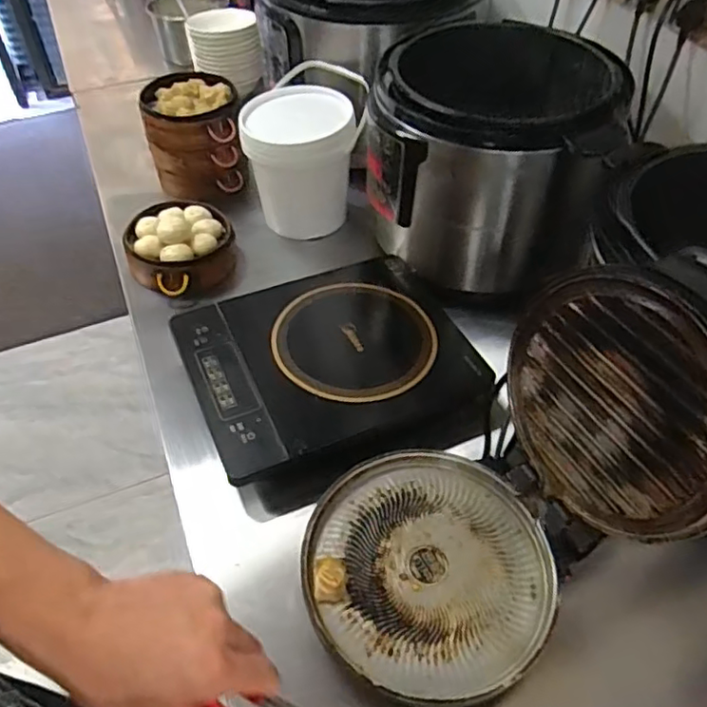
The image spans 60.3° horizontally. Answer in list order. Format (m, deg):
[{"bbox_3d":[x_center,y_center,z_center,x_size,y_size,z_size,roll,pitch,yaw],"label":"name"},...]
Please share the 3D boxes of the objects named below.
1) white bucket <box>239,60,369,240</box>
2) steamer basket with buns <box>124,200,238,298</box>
[{"bbox_3d":[-0.078,-0.340,1.026,0.192,0.187,0.208,-1,49,1],"label":"white bucket"},{"bbox_3d":[-0.272,-0.165,0.968,0.159,0.085,0.186,-14,50,-11],"label":"steamer basket with buns"}]

